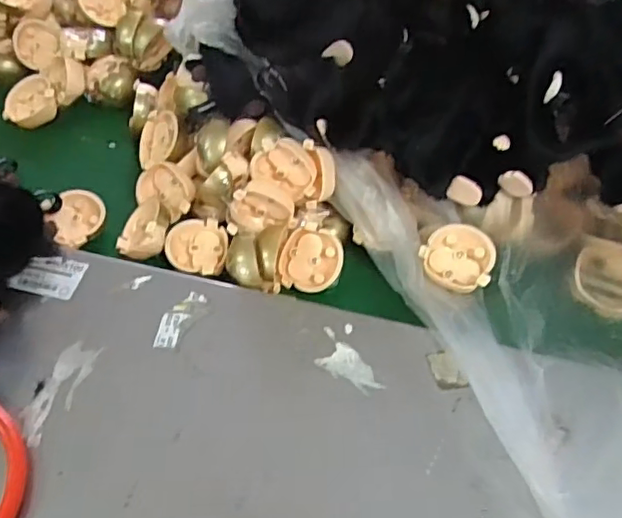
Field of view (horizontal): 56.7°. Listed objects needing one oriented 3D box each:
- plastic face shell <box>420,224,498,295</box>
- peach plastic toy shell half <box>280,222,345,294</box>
[{"bbox_3d":[0.108,-0.001,0.422,0.049,0.018,0.049,-2,70,6],"label":"plastic face shell"},{"bbox_3d":[0.002,0.000,0.449,0.049,0.023,0.049,-1,84,13],"label":"peach plastic toy shell half"}]

